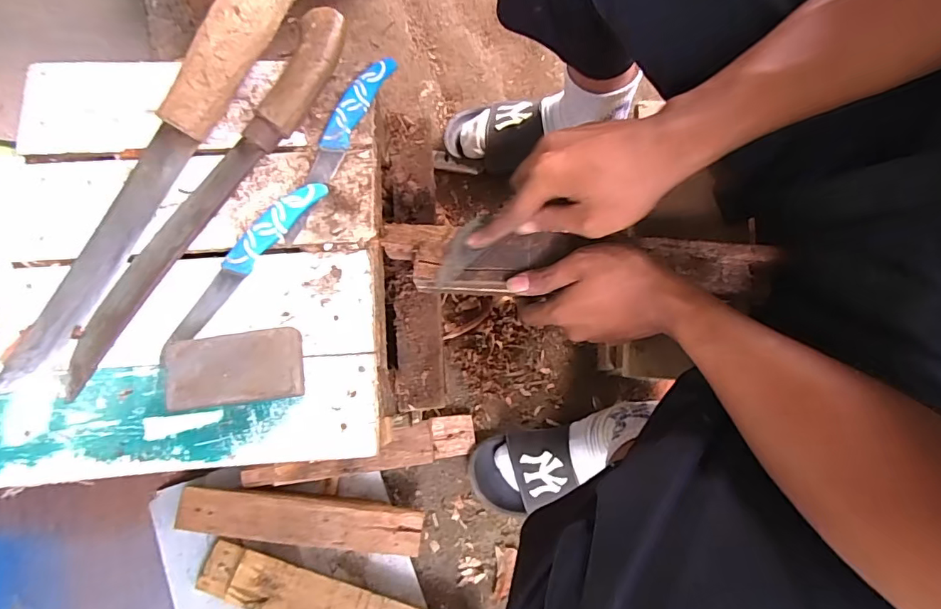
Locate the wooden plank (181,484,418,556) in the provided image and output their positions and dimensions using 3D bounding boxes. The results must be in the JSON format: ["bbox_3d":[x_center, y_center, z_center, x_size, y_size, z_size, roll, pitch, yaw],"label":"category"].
[{"bbox_3d":[-0.212,0.268,0.606,0.297,0.019,0.060,6,78,2],"label":"wooden plank"}]

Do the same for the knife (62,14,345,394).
[{"bbox_3d":[-0.200,-0.092,0.376,0.049,0.027,0.342,31,80,7],"label":"knife"}]

